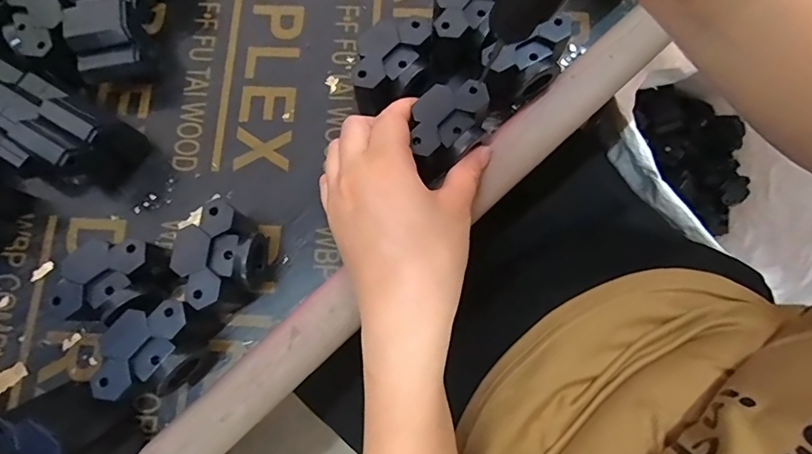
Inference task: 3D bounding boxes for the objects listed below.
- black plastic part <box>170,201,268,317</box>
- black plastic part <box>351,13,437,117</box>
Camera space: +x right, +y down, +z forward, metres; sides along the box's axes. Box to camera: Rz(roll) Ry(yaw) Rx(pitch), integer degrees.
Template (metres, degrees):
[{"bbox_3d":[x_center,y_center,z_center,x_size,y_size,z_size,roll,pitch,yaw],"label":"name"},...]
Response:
[{"bbox_3d":[-0.102,0.019,0.260,0.041,0.043,0.054,-22,78,-4],"label":"black plastic part"},{"bbox_3d":[-0.008,-0.095,0.283,0.057,0.041,0.043,-32,79,-6],"label":"black plastic part"}]

